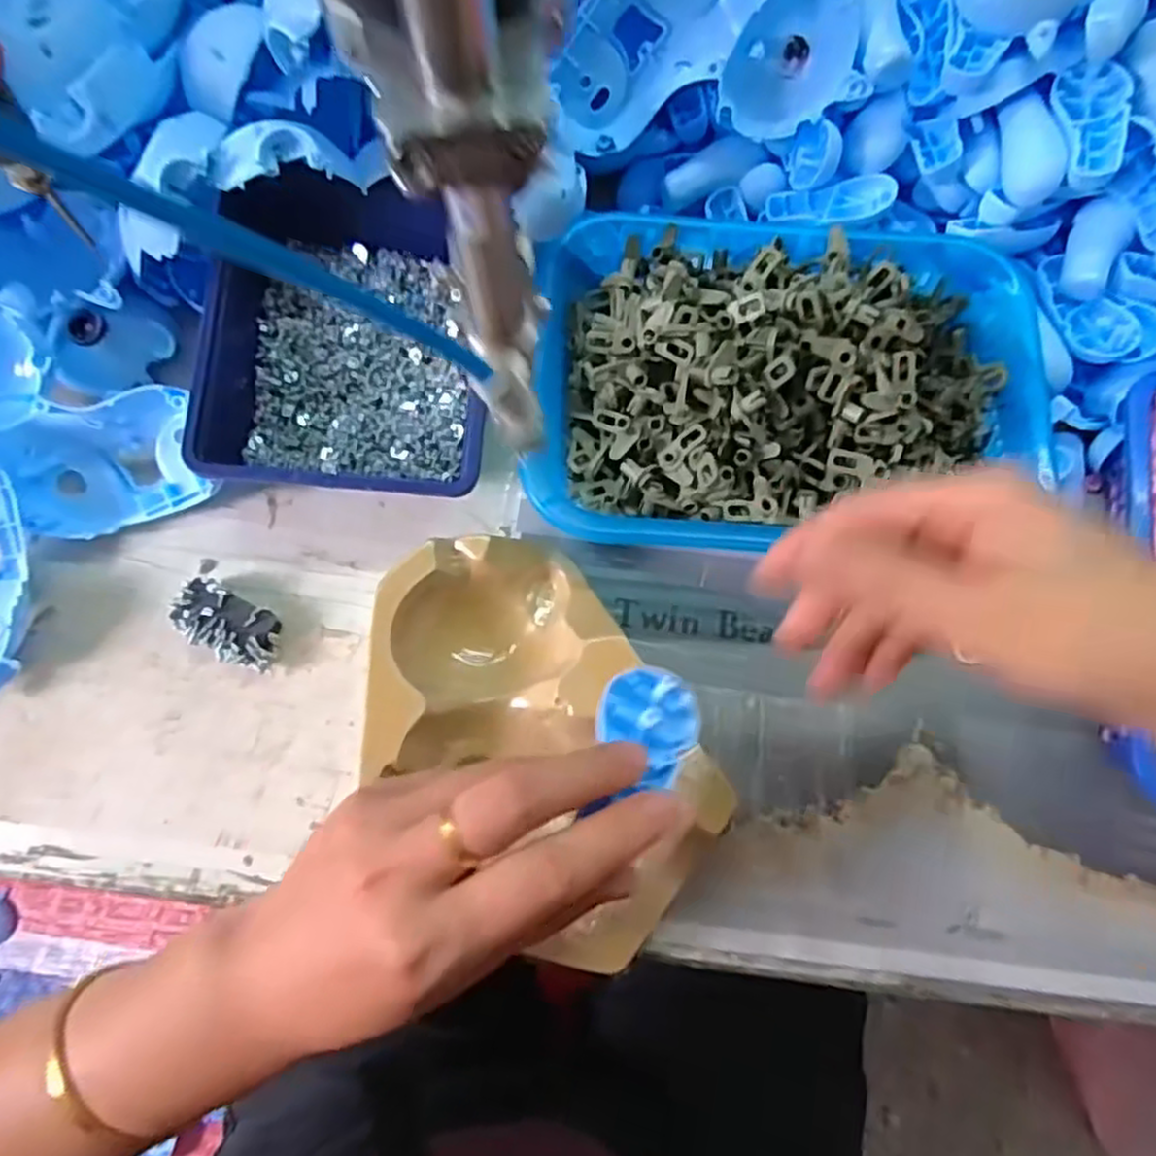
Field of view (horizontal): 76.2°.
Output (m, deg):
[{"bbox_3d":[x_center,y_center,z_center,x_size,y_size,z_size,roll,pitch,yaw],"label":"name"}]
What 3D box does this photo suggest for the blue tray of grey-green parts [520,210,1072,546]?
[{"bbox_3d":[0.109,-0.110,0.375,0.255,0.065,0.200,5,74,0],"label":"blue tray of grey-green parts"}]

